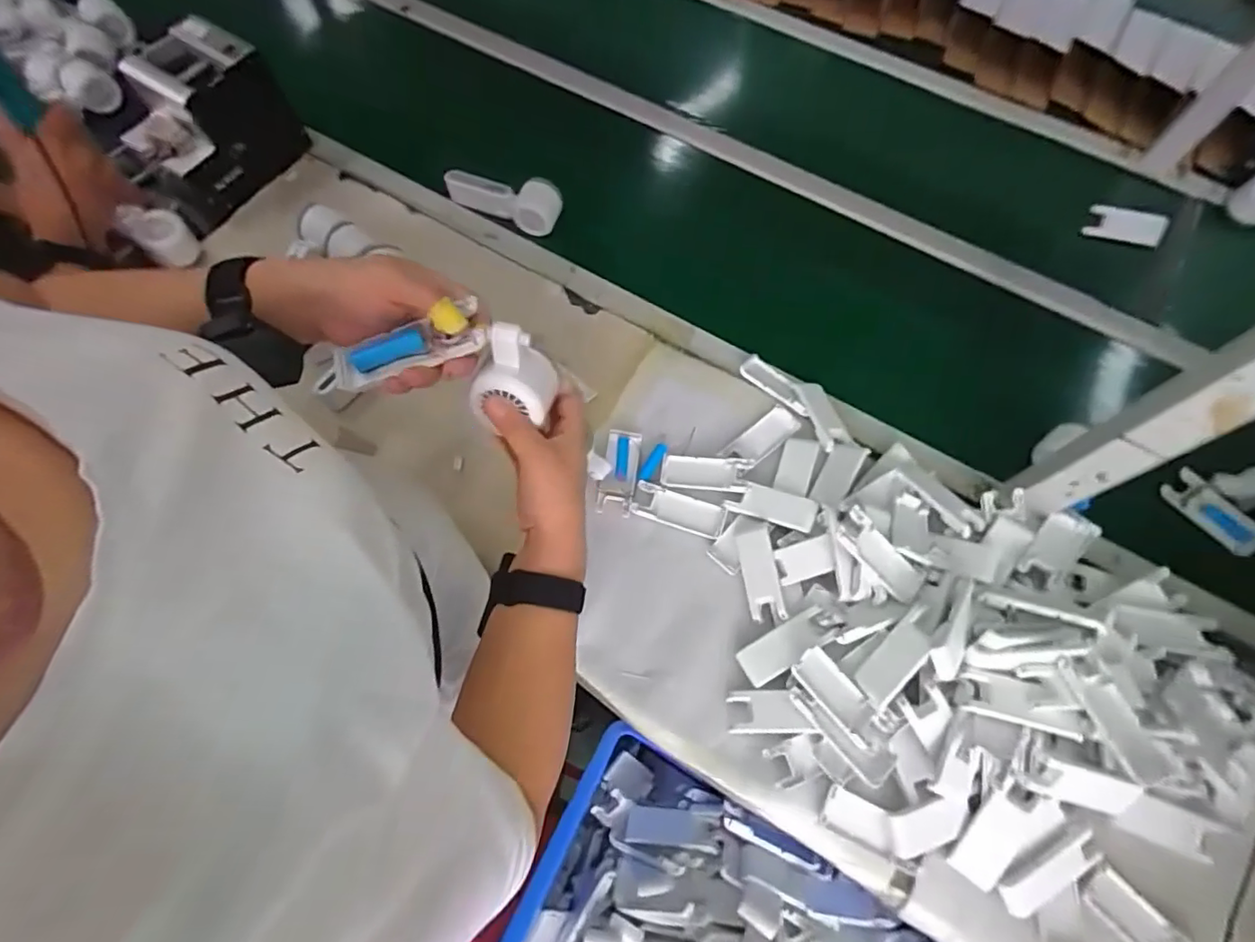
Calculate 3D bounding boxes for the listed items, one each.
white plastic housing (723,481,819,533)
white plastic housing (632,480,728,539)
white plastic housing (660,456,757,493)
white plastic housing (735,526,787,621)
[{"bbox_3d":[0.164,0.039,0.648,0.098,0.009,0.040,12,65,17],"label":"white plastic housing"},{"bbox_3d":[0.060,0.046,0.661,0.104,0.009,0.041,18,67,5],"label":"white plastic housing"},{"bbox_3d":[0.093,0.002,0.672,0.102,0.017,0.041,8,66,1],"label":"white plastic housing"},{"bbox_3d":[0.146,0.112,0.624,0.038,0.005,0.098,-14,67,14],"label":"white plastic housing"}]

